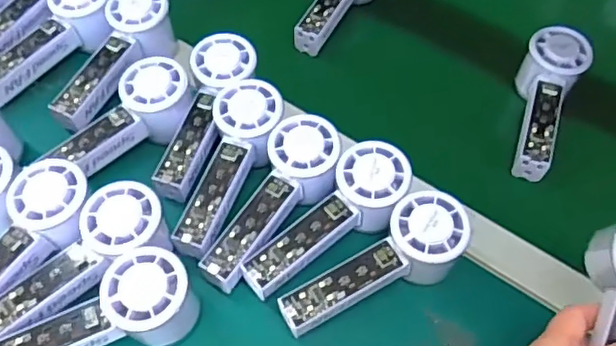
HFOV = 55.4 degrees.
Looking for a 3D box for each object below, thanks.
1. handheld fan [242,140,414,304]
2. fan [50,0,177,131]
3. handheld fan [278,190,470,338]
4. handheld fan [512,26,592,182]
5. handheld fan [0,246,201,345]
[{"bbox_3d":[0.017,0.038,0.459,0.152,0.041,0.058,-40,65,-10],"label":"handheld fan"},{"bbox_3d":[-0.178,-0.105,0.550,0.058,0.049,0.152,23,70,13],"label":"fan"},{"bbox_3d":[0.049,0.074,0.435,0.145,0.062,0.053,-28,61,-19],"label":"handheld fan"},{"bbox_3d":[0.217,-0.068,0.545,0.058,0.049,0.153,24,58,13],"label":"handheld fan"},{"bbox_3d":[-0.153,0.103,0.408,0.147,0.065,0.052,-14,58,-12],"label":"handheld fan"}]

